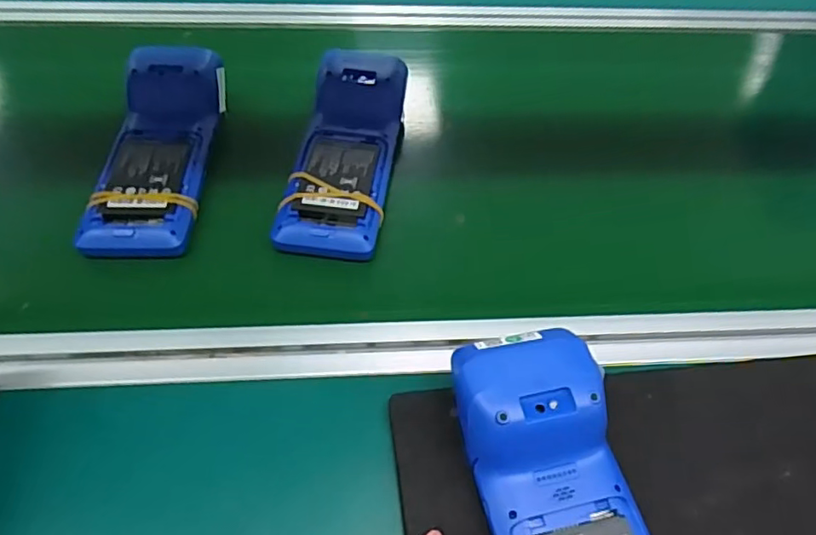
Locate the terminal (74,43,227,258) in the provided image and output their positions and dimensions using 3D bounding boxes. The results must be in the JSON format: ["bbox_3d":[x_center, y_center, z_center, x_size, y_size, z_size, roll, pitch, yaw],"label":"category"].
[{"bbox_3d":[-0.212,-0.107,0.498,0.089,0.043,0.222,1,52,-3],"label":"terminal"}]

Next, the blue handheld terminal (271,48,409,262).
[{"bbox_3d":[-0.054,-0.107,0.506,0.089,0.036,0.220,7,52,2],"label":"blue handheld terminal"}]

